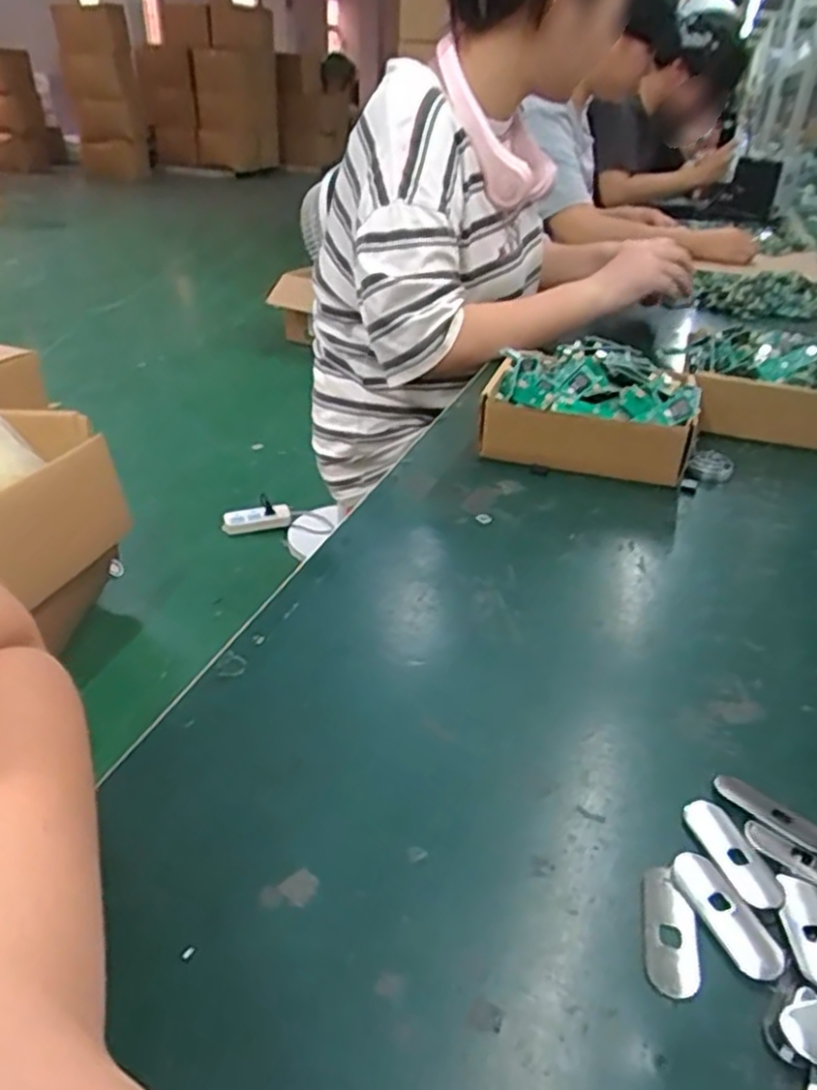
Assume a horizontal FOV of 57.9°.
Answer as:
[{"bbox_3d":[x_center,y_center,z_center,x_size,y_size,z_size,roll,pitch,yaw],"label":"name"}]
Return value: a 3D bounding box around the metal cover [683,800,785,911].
[{"bbox_3d":[0.130,0.123,0.299,0.019,0.004,0.050,-7,33,-13],"label":"metal cover"}]

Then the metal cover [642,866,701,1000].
[{"bbox_3d":[0.097,0.142,0.273,0.018,0.004,0.049,7,33,9],"label":"metal cover"}]

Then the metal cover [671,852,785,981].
[{"bbox_3d":[0.119,0.138,0.277,0.018,0.004,0.050,-11,34,-18],"label":"metal cover"}]

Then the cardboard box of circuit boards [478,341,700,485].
[{"bbox_3d":[0.152,-0.115,0.629,0.167,0.086,0.097,11,33,14],"label":"cardboard box of circuit boards"}]

